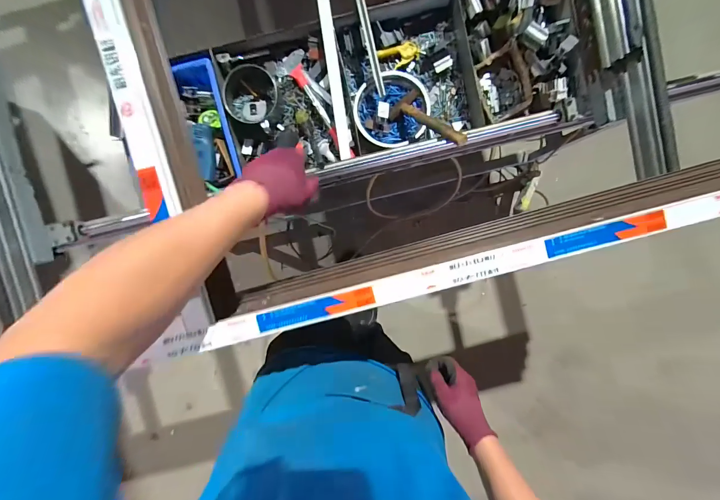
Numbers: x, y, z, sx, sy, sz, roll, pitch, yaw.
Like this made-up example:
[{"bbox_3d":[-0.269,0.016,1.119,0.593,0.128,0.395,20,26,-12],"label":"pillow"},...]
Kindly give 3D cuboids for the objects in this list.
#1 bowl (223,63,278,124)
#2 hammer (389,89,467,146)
[{"bbox_3d":[-0.305,-0.429,0.859,0.146,0.064,0.143,0,94,0],"label":"bowl"},{"bbox_3d":[0.174,-0.325,0.773,0.090,0.291,0.032,-32,135,2],"label":"hammer"}]

